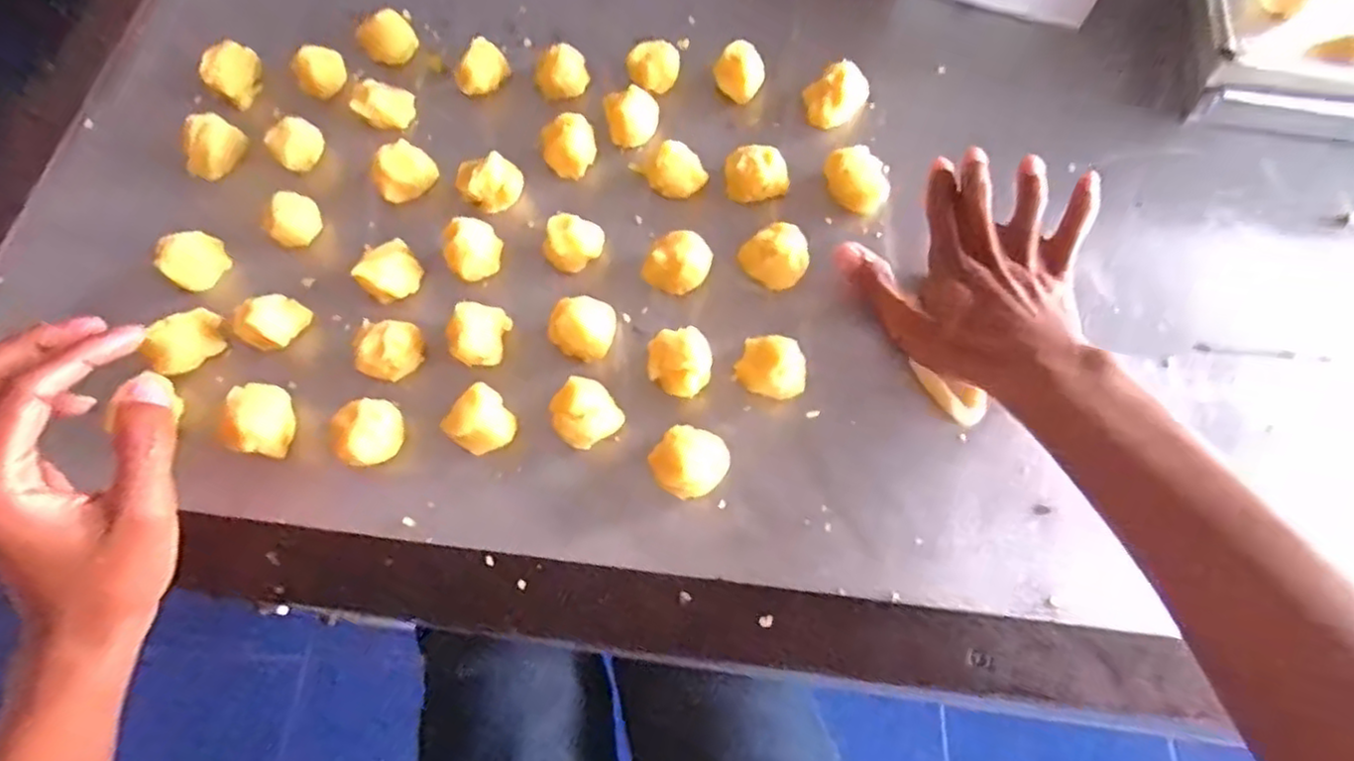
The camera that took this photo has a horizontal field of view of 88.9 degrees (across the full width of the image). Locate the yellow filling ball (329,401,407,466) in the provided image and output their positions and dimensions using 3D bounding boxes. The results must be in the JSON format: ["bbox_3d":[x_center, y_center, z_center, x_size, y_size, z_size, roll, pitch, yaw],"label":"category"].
[{"bbox_3d":[-0.155,0.027,0.350,0.033,0.025,0.028,-28,70,-9],"label":"yellow filling ball"}]

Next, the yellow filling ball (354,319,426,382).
[{"bbox_3d":[-0.153,-0.017,0.372,0.032,0.028,0.032,0,68,1],"label":"yellow filling ball"}]

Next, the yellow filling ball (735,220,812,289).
[{"bbox_3d":[0.057,-0.070,0.390,0.034,0.023,0.032,0,68,1],"label":"yellow filling ball"}]

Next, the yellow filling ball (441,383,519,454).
[{"bbox_3d":[-0.098,0.022,0.350,0.029,0.024,0.030,0,68,1],"label":"yellow filling ball"}]

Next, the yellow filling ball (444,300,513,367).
[{"bbox_3d":[-0.106,-0.025,0.368,0.026,0.020,0.031,13,69,6],"label":"yellow filling ball"}]

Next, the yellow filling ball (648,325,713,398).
[{"bbox_3d":[0.001,-0.009,0.361,0.033,0.029,0.034,0,68,1],"label":"yellow filling ball"}]

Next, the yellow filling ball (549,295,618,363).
[{"bbox_3d":[-0.050,-0.031,0.372,0.031,0.030,0.032,0,68,1],"label":"yellow filling ball"}]

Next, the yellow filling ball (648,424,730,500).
[{"bbox_3d":[0.006,0.039,0.342,0.035,0.023,0.035,0,68,1],"label":"yellow filling ball"}]

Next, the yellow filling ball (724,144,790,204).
[{"bbox_3d":[0.048,-0.122,0.411,0.036,0.024,0.030,-12,68,-3],"label":"yellow filling ball"}]

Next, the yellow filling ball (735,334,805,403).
[{"bbox_3d":[0.050,-0.006,0.363,0.036,0.021,0.032,18,69,8],"label":"yellow filling ball"}]

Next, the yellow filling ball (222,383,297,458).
[{"bbox_3d":[-0.211,0.020,0.353,0.025,0.031,0.036,-1,68,1],"label":"yellow filling ball"}]

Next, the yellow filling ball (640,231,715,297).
[{"bbox_3d":[0.002,-0.063,0.388,0.030,0.026,0.033,0,68,1],"label":"yellow filling ball"}]

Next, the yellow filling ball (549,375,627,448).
[{"bbox_3d":[-0.048,0.017,0.352,0.031,0.025,0.032,0,68,1],"label":"yellow filling ball"}]

